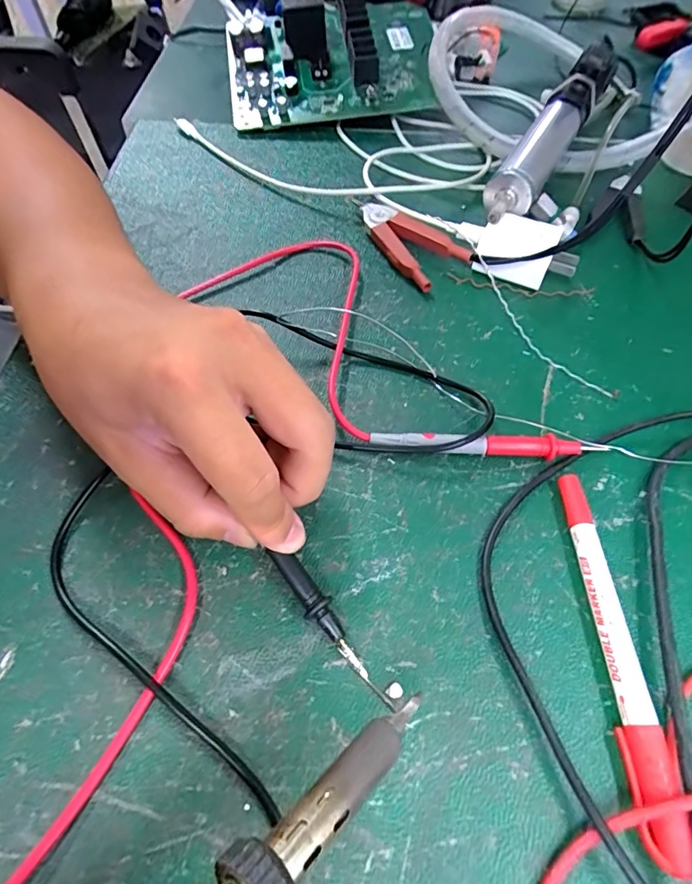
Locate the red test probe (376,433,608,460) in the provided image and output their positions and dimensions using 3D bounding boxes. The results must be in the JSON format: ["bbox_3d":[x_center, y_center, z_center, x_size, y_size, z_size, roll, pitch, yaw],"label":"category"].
[{"bbox_3d":[0.068,0.002,0.236,0.110,0.011,0.009,3,55,0],"label":"red test probe"}]

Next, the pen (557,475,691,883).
[{"bbox_3d":[0.102,0.074,0.186,0.013,0.013,0.136,4,55,0],"label":"pen"}]

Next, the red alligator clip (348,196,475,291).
[{"bbox_3d":[0.037,-0.139,0.329,0.037,0.016,0.095,-29,61,-21],"label":"red alligator clip"}]

